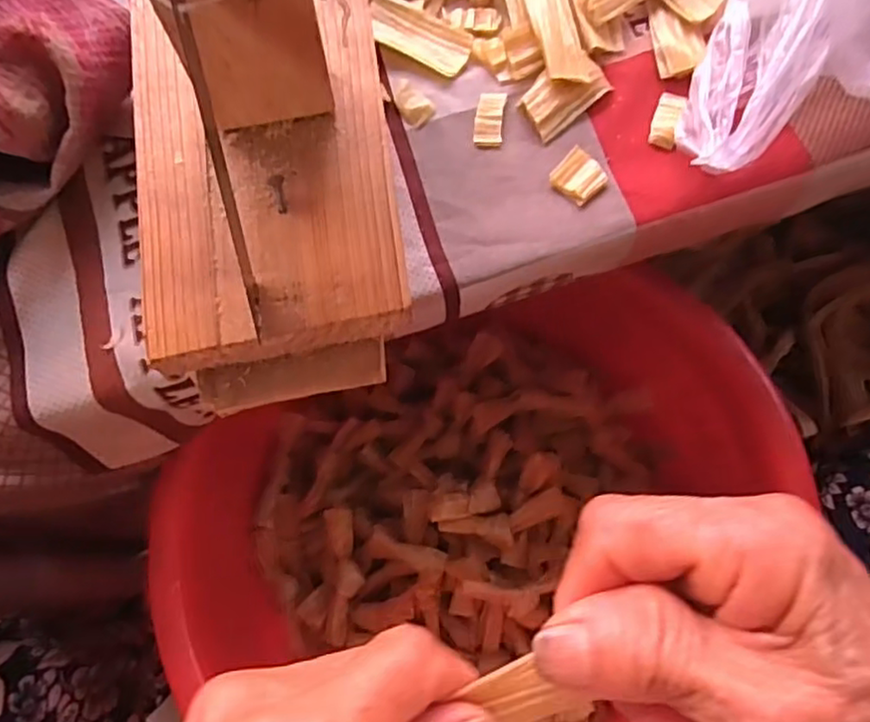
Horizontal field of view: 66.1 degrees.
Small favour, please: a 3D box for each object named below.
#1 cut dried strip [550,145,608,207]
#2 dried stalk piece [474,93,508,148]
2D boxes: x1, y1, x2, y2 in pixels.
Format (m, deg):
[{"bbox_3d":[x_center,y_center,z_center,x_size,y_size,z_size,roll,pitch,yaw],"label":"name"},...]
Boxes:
[{"bbox_3d":[0.059,-0.075,0.272,0.019,0.004,0.019,42,79,10],"label":"cut dried strip"},{"bbox_3d":[0.023,-0.102,0.279,0.012,0.004,0.025,7,76,2],"label":"dried stalk piece"}]

